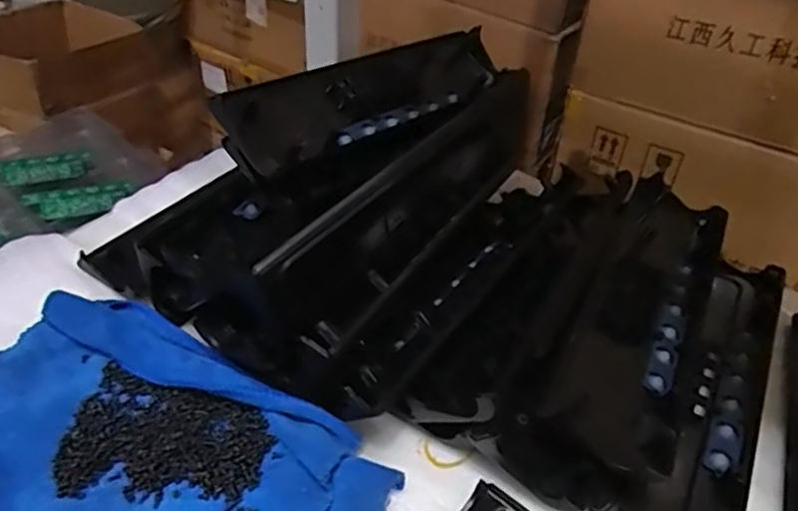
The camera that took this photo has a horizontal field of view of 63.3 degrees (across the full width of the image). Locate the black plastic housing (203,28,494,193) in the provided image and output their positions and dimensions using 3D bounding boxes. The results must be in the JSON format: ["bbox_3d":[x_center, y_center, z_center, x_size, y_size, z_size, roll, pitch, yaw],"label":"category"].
[{"bbox_3d":[-0.007,-0.113,0.443,0.072,0.043,0.244,32,48,30],"label":"black plastic housing"}]

